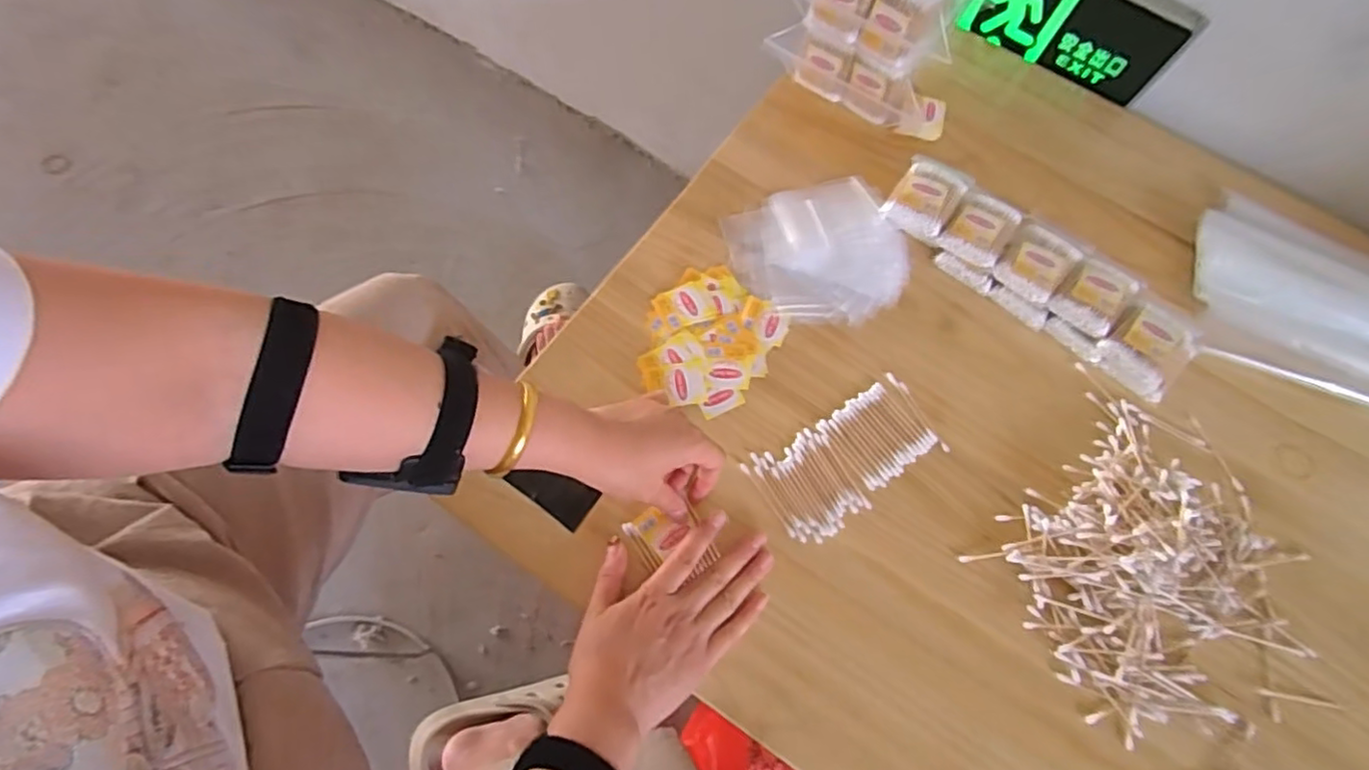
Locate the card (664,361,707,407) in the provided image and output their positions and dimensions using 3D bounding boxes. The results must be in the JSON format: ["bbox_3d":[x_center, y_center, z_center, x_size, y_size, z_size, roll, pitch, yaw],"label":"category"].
[{"bbox_3d":[0.000,-0.001,0.567,0.035,0.004,0.038,-7,68,-6],"label":"card"}]

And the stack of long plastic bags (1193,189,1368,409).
[{"bbox_3d":[0.602,-0.090,0.636,0.205,0.035,0.200,18,67,5],"label":"stack of long plastic bags"}]

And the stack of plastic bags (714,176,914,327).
[{"bbox_3d":[0.127,-0.125,0.619,0.155,0.015,0.147,-19,69,-11],"label":"stack of plastic bags"}]

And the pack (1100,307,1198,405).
[{"bbox_3d":[0.419,-0.033,0.589,0.071,0.034,0.081,42,71,14],"label":"pack"}]

